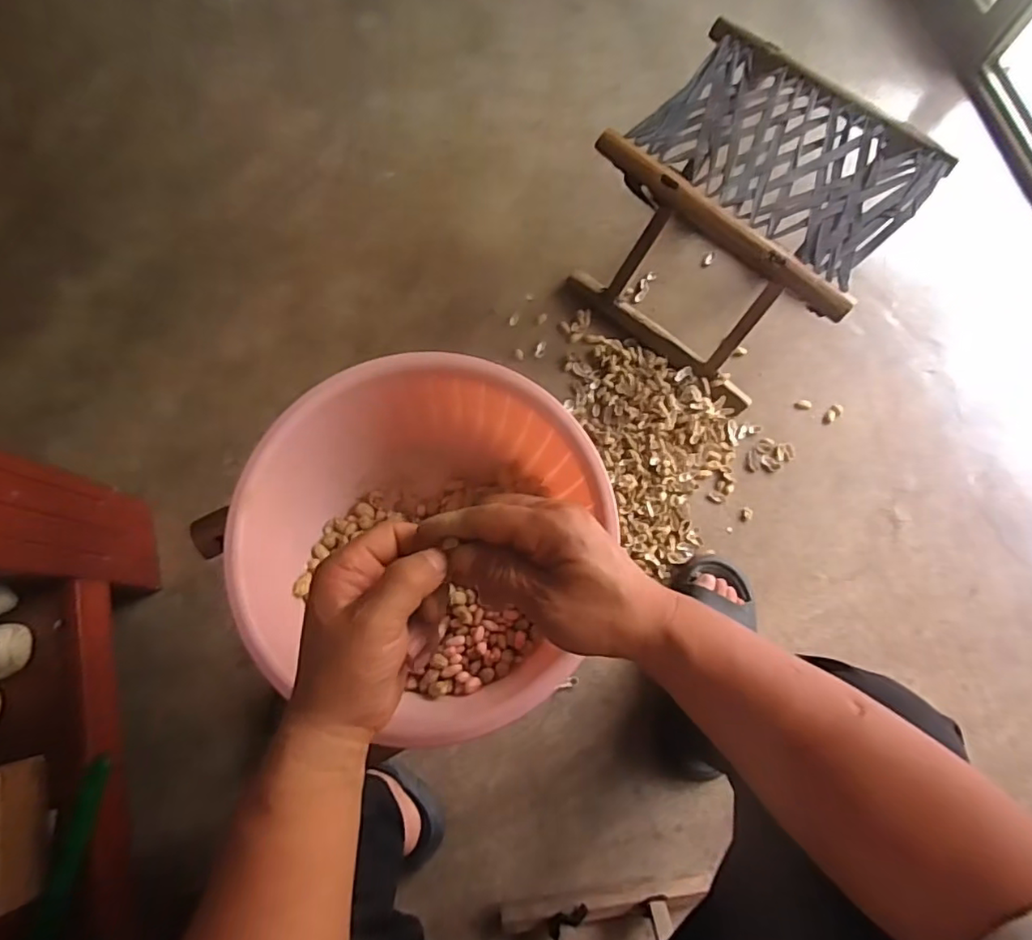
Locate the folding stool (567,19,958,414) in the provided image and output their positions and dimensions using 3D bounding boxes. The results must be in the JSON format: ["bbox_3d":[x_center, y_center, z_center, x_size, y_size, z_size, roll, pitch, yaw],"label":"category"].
[{"bbox_3d":[0.312,-0.339,0.818,0.340,0.296,0.283,40,79,9],"label":"folding stool"}]

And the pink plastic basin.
[{"bbox_3d":[-0.079,0.061,0.503,0.281,0.120,0.284,0,74,0],"label":"pink plastic basin"}]

